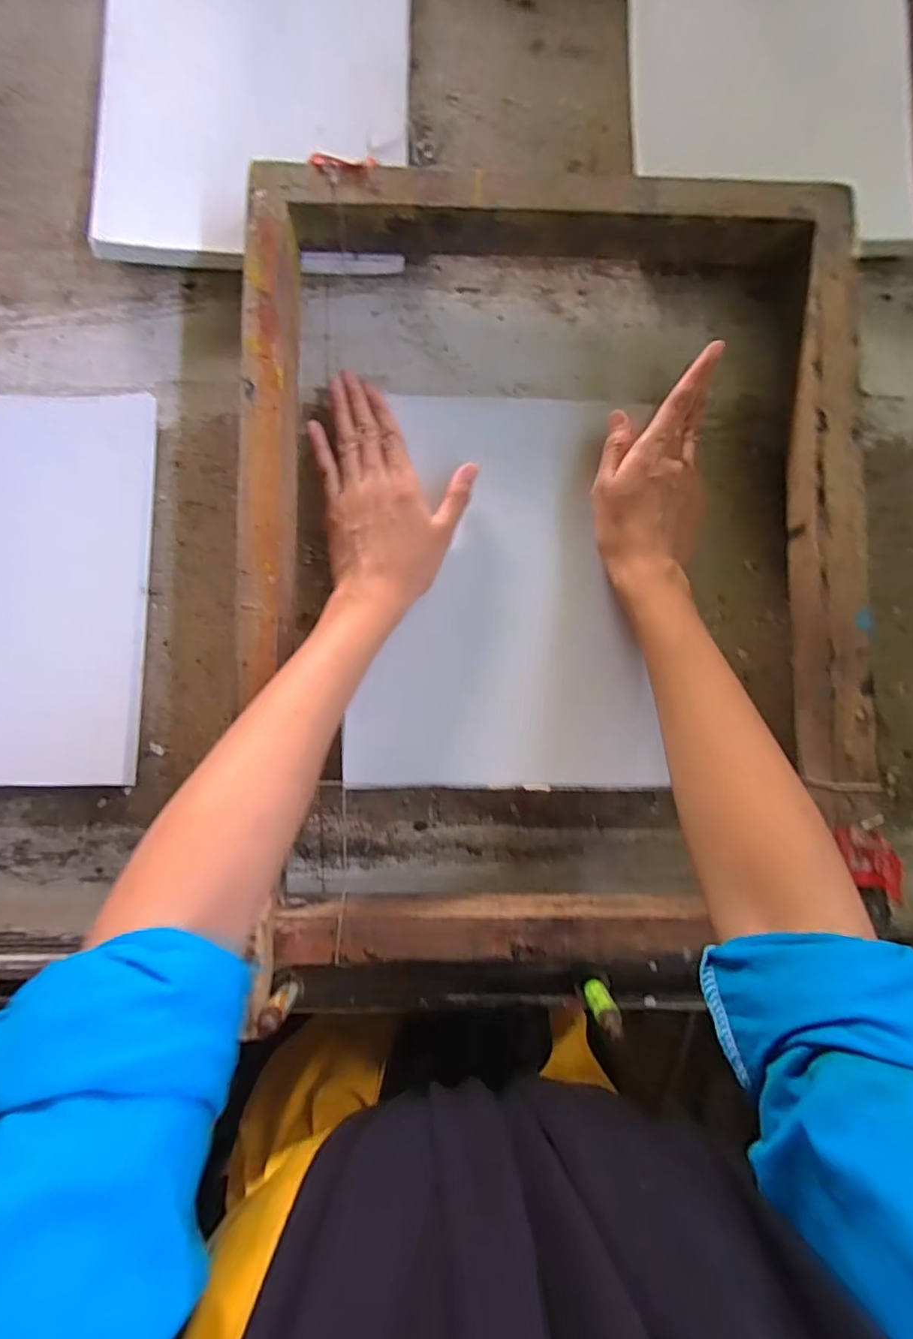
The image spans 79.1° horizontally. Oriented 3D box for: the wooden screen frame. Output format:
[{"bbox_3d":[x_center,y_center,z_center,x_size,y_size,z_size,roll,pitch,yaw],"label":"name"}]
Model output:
[{"bbox_3d":[0.062,-0.065,0.358,0.393,0.042,0.523,0,86,-1],"label":"wooden screen frame"}]

